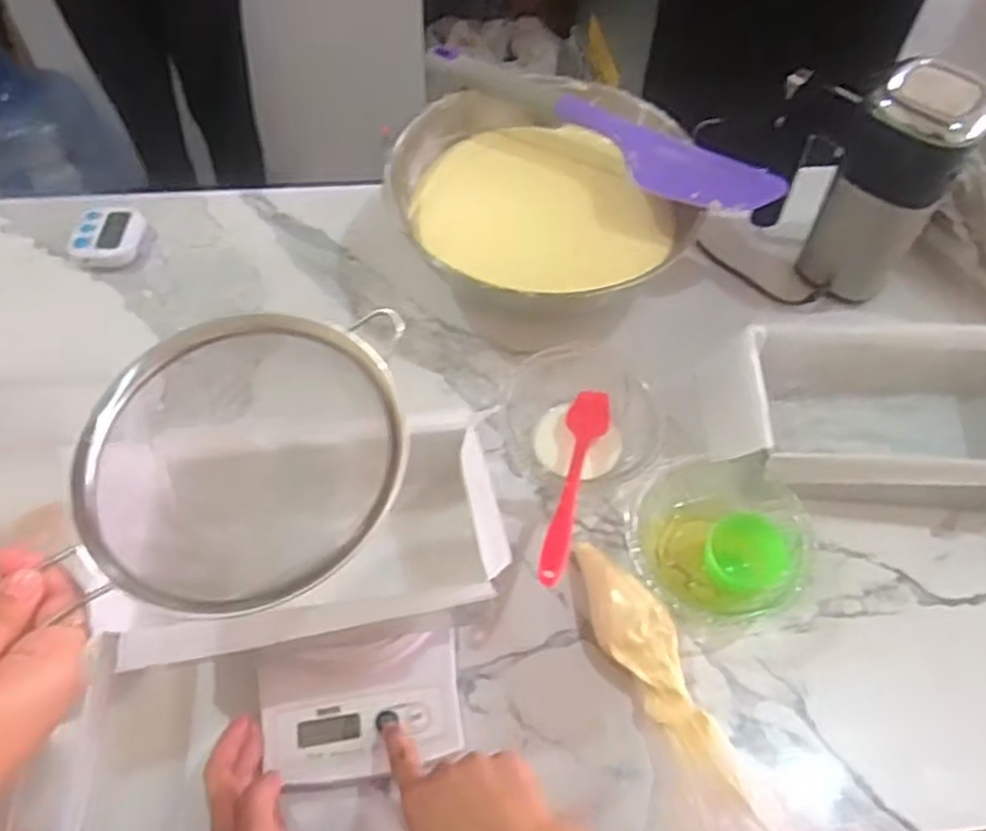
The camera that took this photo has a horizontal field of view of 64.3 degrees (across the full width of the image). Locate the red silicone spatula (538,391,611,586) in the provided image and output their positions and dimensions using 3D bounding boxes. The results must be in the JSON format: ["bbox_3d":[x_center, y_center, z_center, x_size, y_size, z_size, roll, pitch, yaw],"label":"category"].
[{"bbox_3d":[0.057,0.043,0.546,0.030,0.017,0.200,14,36,7],"label":"red silicone spatula"}]

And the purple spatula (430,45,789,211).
[{"bbox_3d":[0.094,-0.253,0.677,0.318,0.026,0.072,30,61,17],"label":"purple spatula"}]

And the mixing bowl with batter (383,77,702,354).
[{"bbox_3d":[0.049,-0.187,0.693,0.229,0.113,0.214,1,56,-1],"label":"mixing bowl with batter"}]

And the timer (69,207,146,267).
[{"bbox_3d":[-0.350,-0.164,0.714,0.055,0.025,0.059,-2,57,-3],"label":"timer"}]

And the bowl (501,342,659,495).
[{"bbox_3d":[0.065,-0.001,0.601,0.110,0.054,0.120,1,56,-1],"label":"bowl"}]

